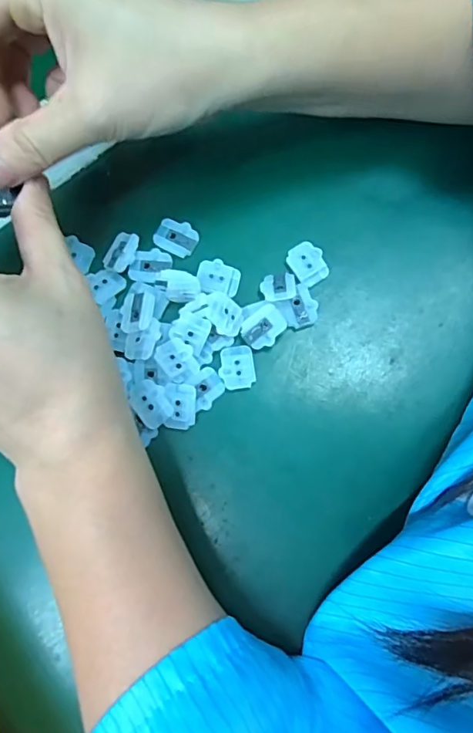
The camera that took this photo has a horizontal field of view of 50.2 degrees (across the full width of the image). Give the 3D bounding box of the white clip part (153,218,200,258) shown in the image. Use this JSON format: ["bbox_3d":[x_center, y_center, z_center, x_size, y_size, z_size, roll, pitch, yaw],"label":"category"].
[{"bbox_3d":[-0.031,-0.068,0.262,0.022,0.004,0.017,24,80,6],"label":"white clip part"}]

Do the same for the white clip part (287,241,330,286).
[{"bbox_3d":[0.037,-0.053,0.259,0.017,0.004,0.021,-33,79,-5],"label":"white clip part"}]

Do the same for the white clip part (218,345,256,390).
[{"bbox_3d":[0.000,0.000,0.248,0.017,0.004,0.021,-7,78,0],"label":"white clip part"}]

